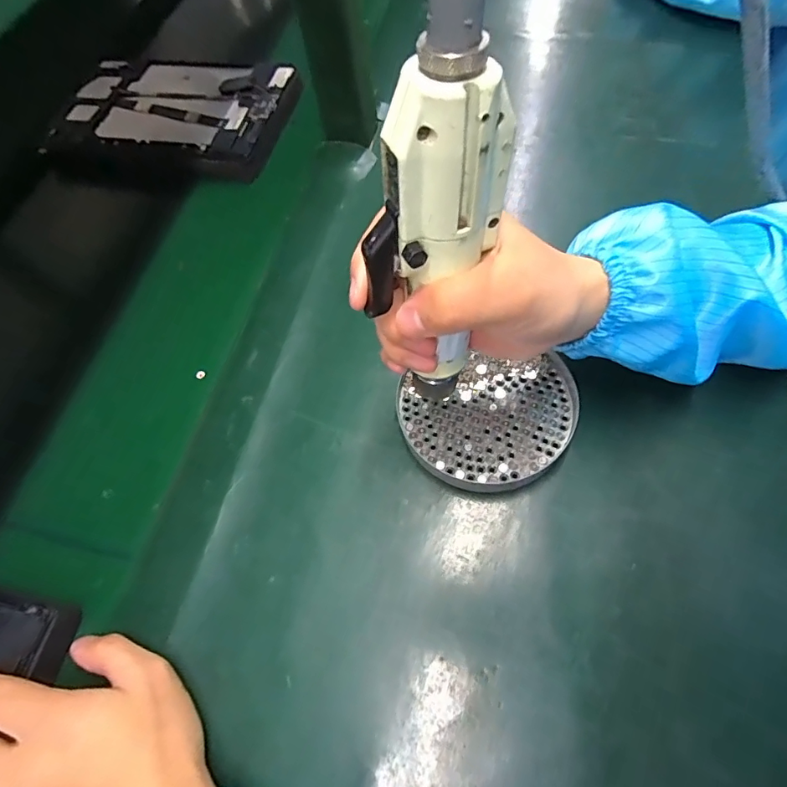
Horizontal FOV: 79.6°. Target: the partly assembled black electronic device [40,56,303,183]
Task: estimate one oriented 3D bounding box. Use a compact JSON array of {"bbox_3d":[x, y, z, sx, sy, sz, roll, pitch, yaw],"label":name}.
[{"bbox_3d":[-0.225,-0.289,0.488,0.244,0.030,0.156,8,64,10],"label":"partly assembled black electronic device"}]

